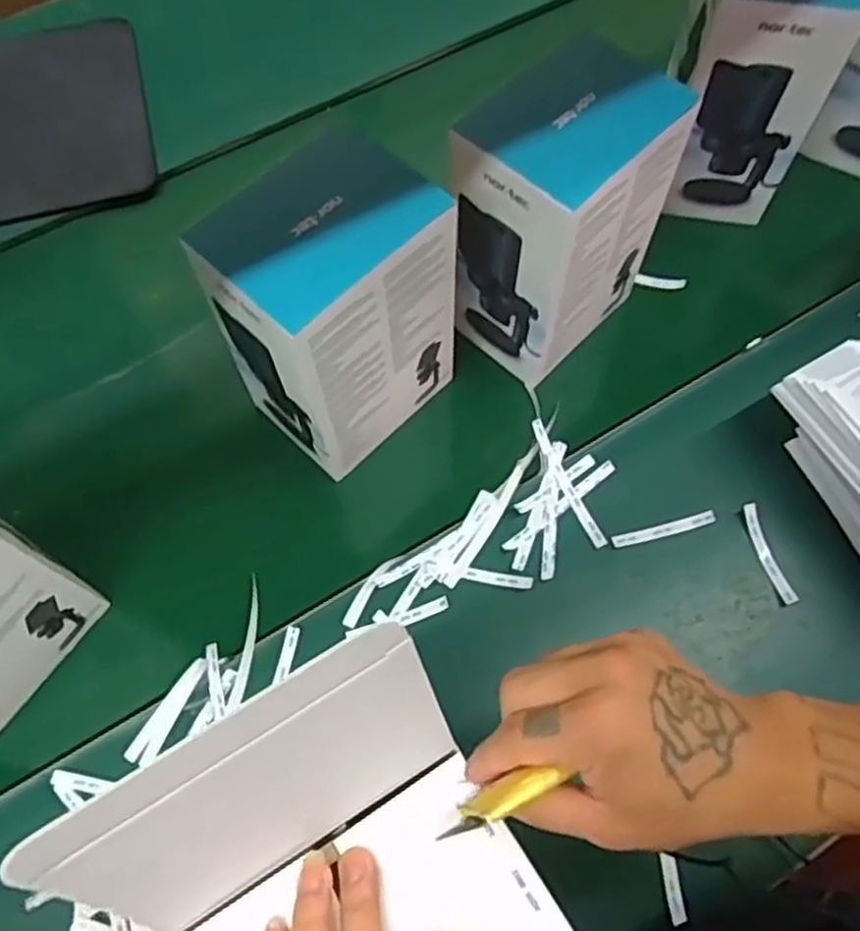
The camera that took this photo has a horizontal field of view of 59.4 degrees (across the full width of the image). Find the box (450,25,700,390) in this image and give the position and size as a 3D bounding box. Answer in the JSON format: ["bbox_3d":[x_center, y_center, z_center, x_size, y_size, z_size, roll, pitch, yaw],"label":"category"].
[{"bbox_3d":[0.106,-0.200,0.632,0.110,0.232,0.157,41,73,17],"label":"box"}]

